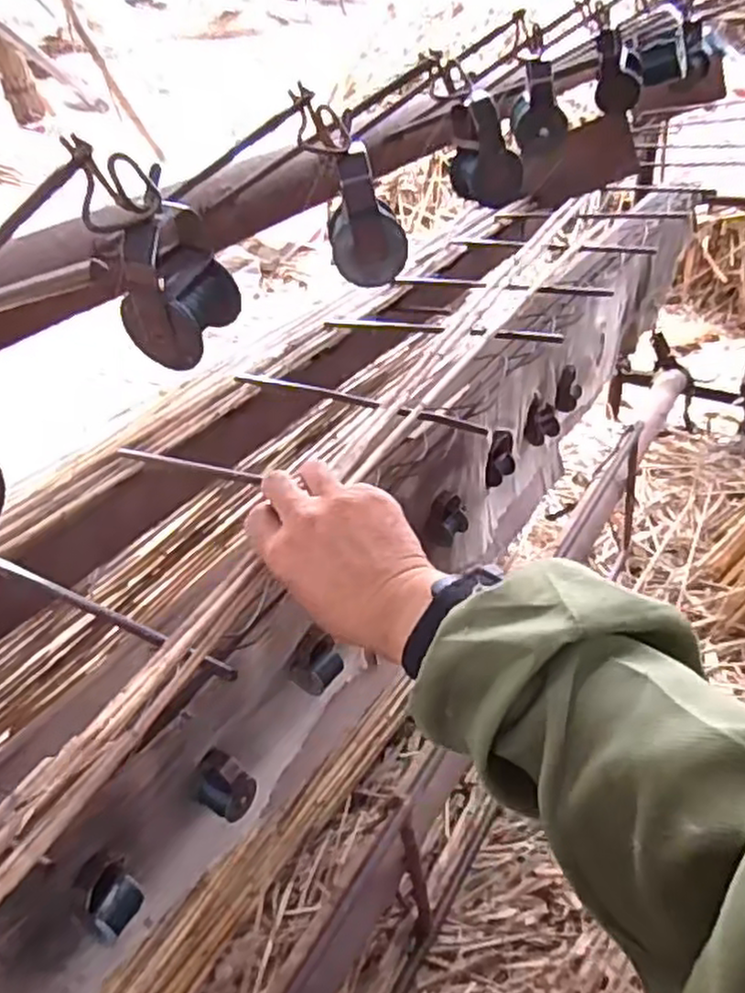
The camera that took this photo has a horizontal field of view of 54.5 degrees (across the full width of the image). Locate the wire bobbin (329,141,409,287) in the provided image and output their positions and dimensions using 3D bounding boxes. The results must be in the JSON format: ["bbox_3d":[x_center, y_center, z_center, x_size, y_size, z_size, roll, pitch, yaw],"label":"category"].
[{"bbox_3d":[-0.004,-0.171,0.445,0.044,0.074,0.021,-11,39,-9],"label":"wire bobbin"}]

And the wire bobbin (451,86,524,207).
[{"bbox_3d":[0.086,-0.264,0.544,0.045,0.071,0.045,-7,38,-4],"label":"wire bobbin"}]

